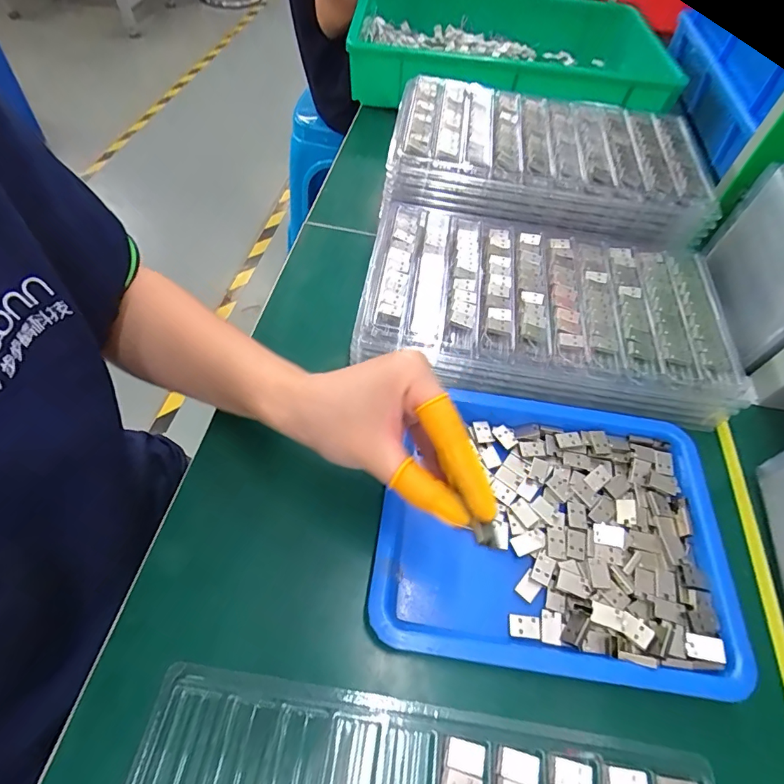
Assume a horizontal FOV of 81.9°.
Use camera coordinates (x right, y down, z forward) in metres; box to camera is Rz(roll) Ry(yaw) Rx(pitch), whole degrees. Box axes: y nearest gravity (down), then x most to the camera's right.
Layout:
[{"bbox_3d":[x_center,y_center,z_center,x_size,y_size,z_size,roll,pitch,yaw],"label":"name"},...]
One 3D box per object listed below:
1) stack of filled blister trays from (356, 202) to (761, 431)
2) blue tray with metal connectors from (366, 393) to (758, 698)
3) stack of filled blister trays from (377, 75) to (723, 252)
[{"bbox_3d":[0.125,-0.076,0.386,0.294,0.039,0.187,7,57,3],"label":"stack of filled blister trays"},{"bbox_3d":[0.106,0.083,0.292,0.218,0.026,0.166,8,57,4],"label":"blue tray with metal connectors"},{"bbox_3d":[0.154,-0.238,0.455,0.293,0.054,0.184,14,56,4],"label":"stack of filled blister trays"}]

